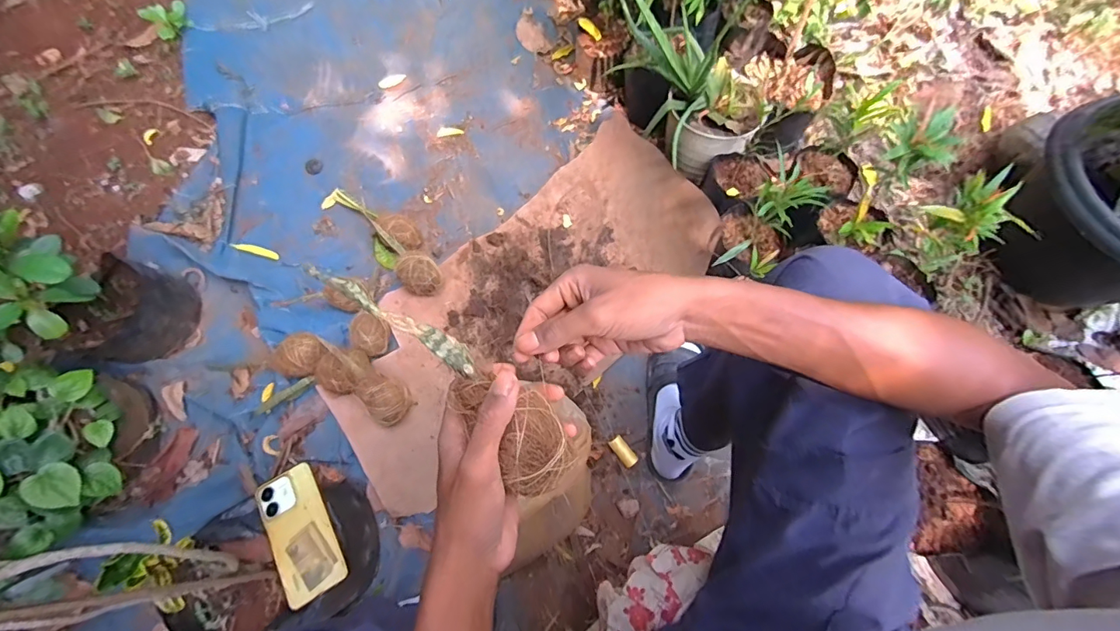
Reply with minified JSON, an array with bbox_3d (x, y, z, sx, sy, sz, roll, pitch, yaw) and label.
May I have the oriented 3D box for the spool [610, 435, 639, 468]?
[{"bbox_3d":[0.109,0.233,0.818,0.026,0.023,0.054,-37,71,-13],"label":"spool"}]

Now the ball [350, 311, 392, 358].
[{"bbox_3d":[-0.342,0.033,0.870,0.077,0.051,0.070,35,72,15],"label":"ball"}]

